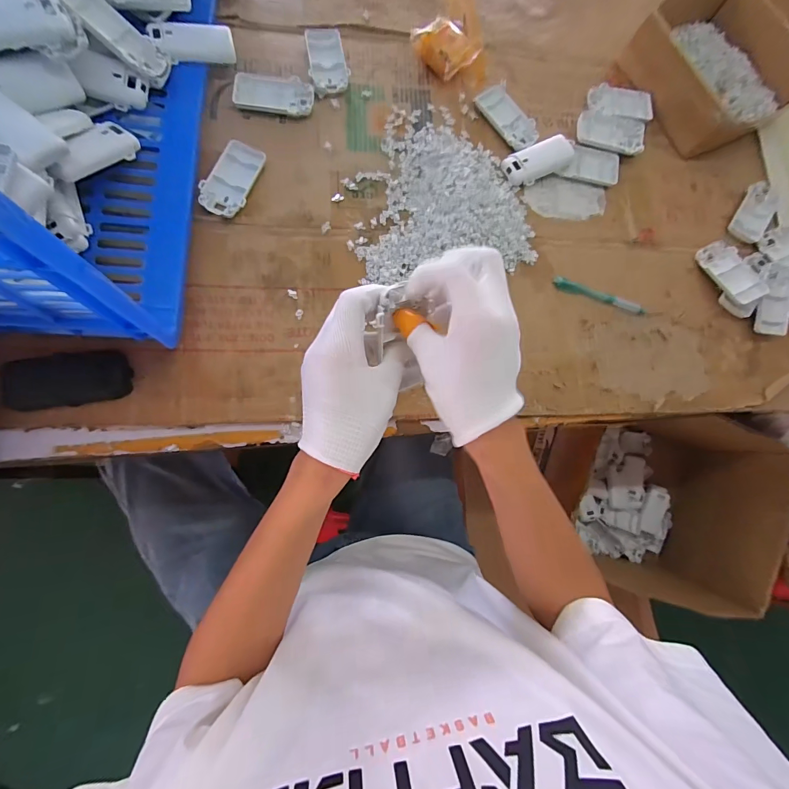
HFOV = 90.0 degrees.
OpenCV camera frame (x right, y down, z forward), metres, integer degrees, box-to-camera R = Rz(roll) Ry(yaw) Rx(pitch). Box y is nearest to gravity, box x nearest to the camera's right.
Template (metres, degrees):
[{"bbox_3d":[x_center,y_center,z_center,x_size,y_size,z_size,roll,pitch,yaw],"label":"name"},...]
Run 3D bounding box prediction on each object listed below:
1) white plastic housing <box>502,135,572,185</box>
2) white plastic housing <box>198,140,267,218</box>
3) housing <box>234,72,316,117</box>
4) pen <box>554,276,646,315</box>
[{"bbox_3d":[0.191,-0.311,0.526,0.092,0.026,0.043,-24,84,-12],"label":"white plastic housing"},{"bbox_3d":[-0.193,-0.256,0.468,0.049,0.018,0.093,20,77,-5],"label":"white plastic housing"},{"bbox_3d":[-0.152,-0.379,0.499,0.095,0.013,0.050,5,79,-8],"label":"housing"},{"bbox_3d":[0.270,-0.129,0.522,0.128,0.013,0.017,16,77,-6],"label":"pen"}]

